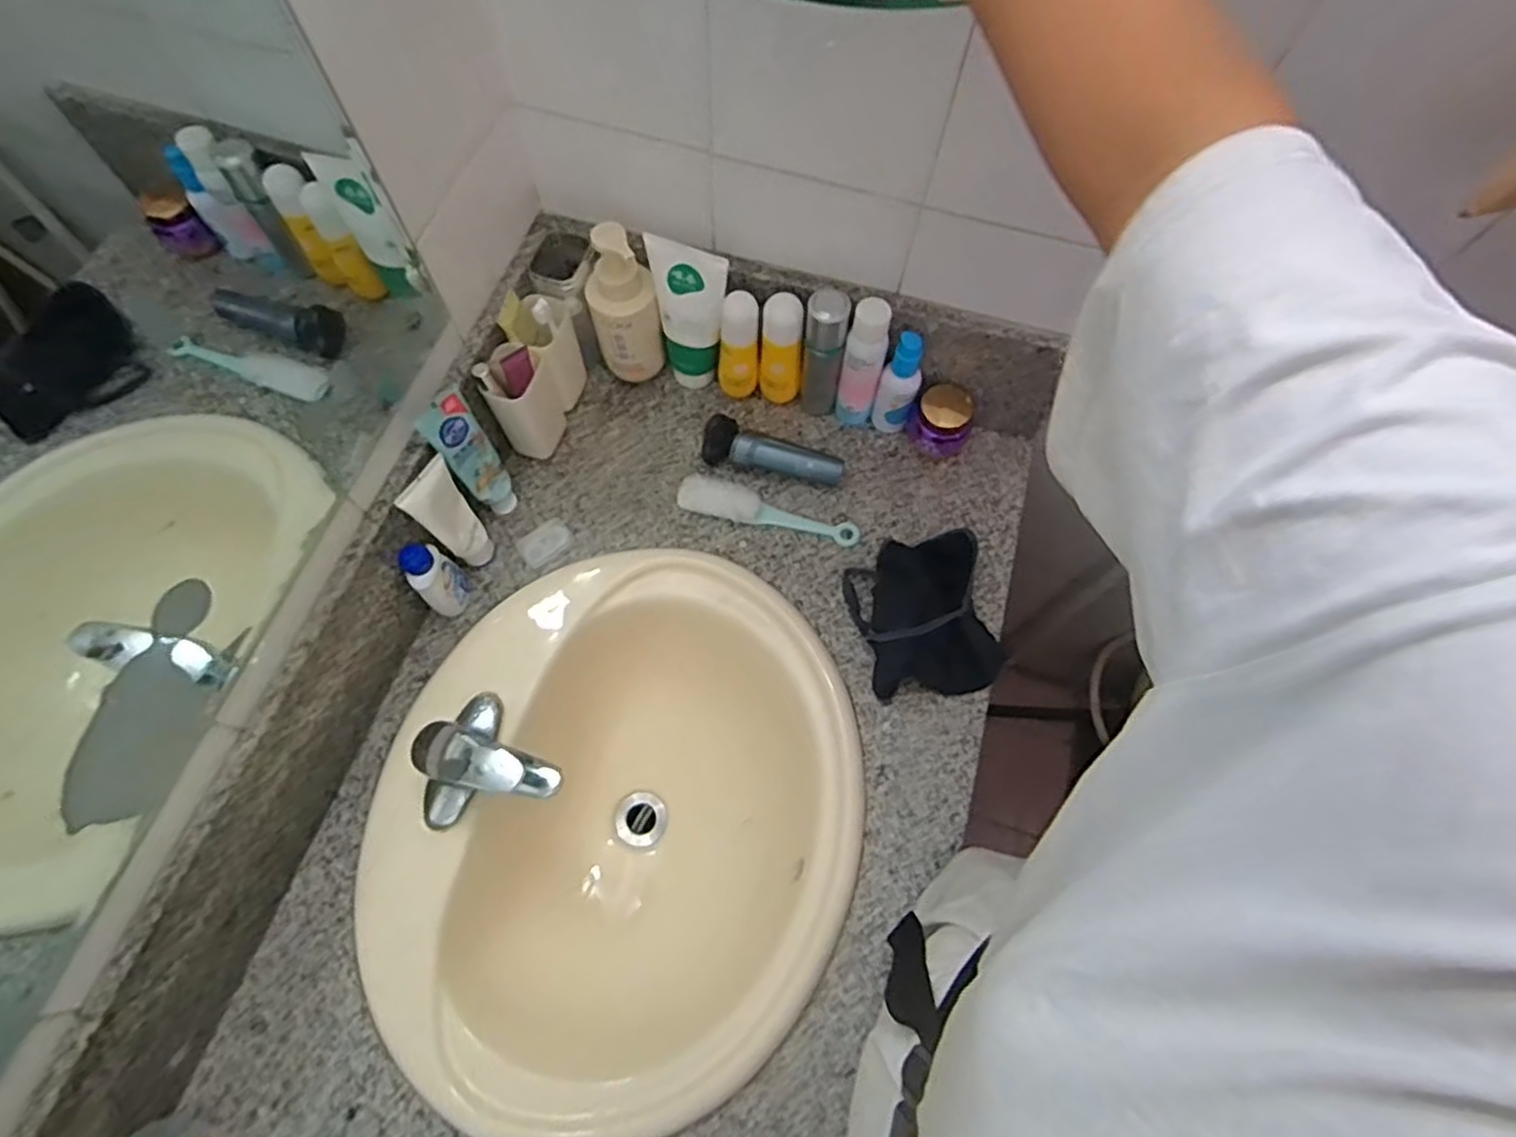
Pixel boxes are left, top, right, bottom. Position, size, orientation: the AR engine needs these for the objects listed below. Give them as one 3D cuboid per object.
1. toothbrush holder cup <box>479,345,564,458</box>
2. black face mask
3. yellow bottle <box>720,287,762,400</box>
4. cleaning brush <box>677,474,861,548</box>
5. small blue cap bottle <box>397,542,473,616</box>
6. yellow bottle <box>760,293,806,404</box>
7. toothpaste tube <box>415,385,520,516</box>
[{"bbox_3d":[-0.250,-0.177,0.785,0.046,0.119,0.066,16,67,5],"label":"toothbrush holder cup"},{"bbox_3d":[0.172,0.048,0.730,0.135,0.058,0.152,-10,67,-7],"label":"black face mask"},{"bbox_3d":[-0.020,-0.245,0.803,0.044,0.131,0.033,-2,66,-3],"label":"yellow bottle"},{"bbox_3d":[0.010,-0.062,0.800,0.204,0.017,0.039,18,67,5],"label":"cleaning brush"},{"bbox_3d":[-0.318,0.012,0.716,0.040,0.107,0.046,40,71,14],"label":"small blue cap bottle"},{"bbox_3d":[0.027,-0.238,0.808,0.049,0.152,0.035,8,66,1],"label":"yellow bottle"},{"bbox_3d":[-0.295,-0.112,0.734,0.034,0.177,0.050,29,68,16],"label":"toothpaste tube"}]

